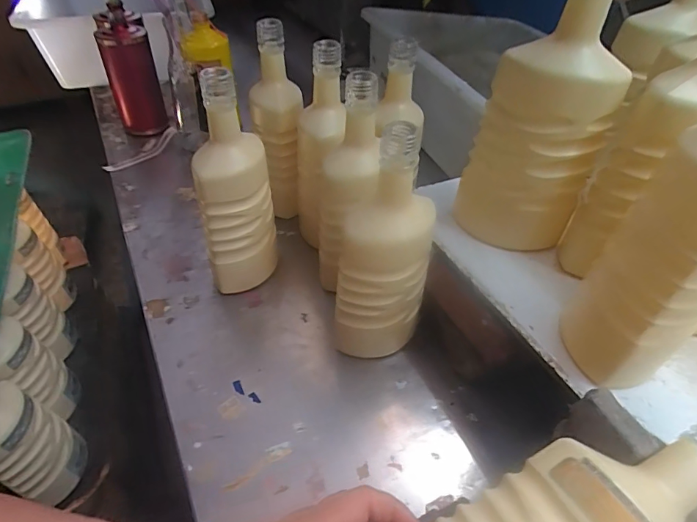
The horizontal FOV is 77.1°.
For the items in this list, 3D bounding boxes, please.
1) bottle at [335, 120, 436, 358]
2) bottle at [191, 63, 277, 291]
[{"bbox_3d":[0.033,-0.002,0.430,0.091,0.248,0.078,10,48,11],"label":"bottle"},{"bbox_3d":[-0.121,-0.068,0.481,0.058,0.255,0.084,7,47,7],"label":"bottle"}]

